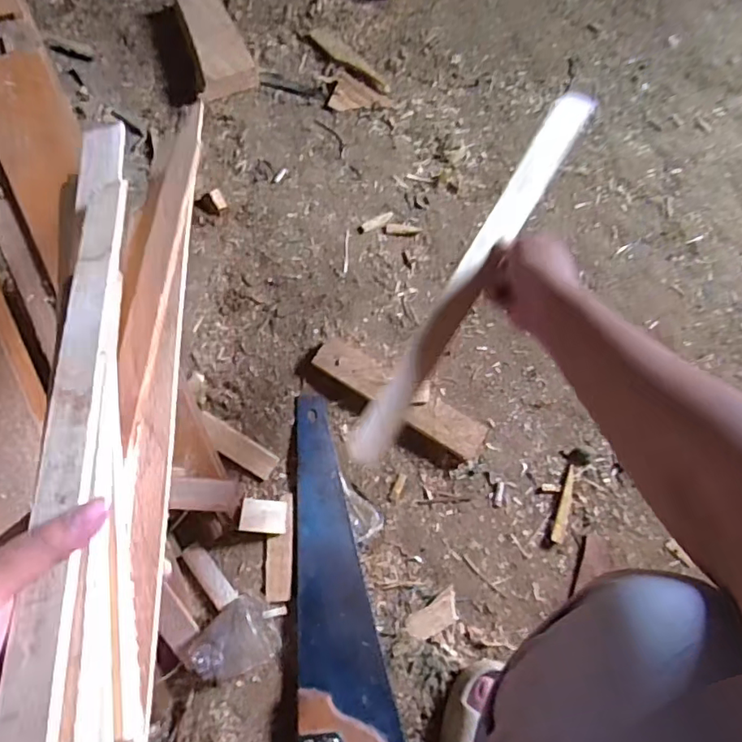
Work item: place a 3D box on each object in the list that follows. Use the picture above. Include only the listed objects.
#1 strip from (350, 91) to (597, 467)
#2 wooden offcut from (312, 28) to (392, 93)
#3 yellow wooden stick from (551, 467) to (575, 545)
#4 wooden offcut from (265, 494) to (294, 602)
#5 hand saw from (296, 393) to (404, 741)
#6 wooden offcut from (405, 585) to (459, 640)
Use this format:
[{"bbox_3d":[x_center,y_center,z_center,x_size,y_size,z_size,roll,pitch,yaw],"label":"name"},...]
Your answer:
[{"bbox_3d":[0.124,-0.124,0.583,0.041,0.021,0.509,31,76,8],"label":"strip"},{"bbox_3d":[-0.036,-0.532,0.898,0.035,0.007,0.175,-42,82,-16],"label":"wooden offcut"},{"bbox_3d":[0.262,0.180,0.709,0.017,0.007,0.105,21,72,0],"label":"yellow wooden stick"},{"bbox_3d":[-0.117,0.224,0.671,0.035,0.006,0.126,0,74,-7],"label":"wooden offcut"},{"bbox_3d":[-0.048,0.264,0.649,0.105,0.026,0.477,-7,75,-9],"label":"hand saw"},{"bbox_3d":[0.079,0.303,0.650,0.072,0.004,0.034,-30,79,-14],"label":"wooden offcut"}]

